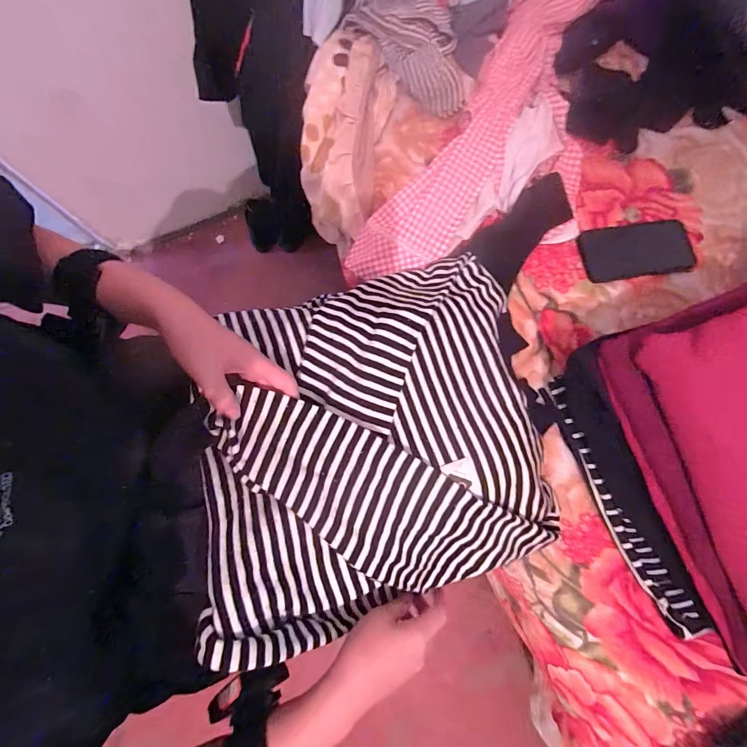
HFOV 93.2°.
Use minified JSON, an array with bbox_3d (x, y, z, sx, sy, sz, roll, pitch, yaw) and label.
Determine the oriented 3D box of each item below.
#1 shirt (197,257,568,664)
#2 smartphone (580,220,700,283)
[{"bbox_3d":[0.004,0.061,0.388,0.378,0.081,0.378,2,76,-7],"label":"shirt"},{"bbox_3d":[0.378,-0.177,0.512,0.175,0.013,0.081,-9,81,-8],"label":"smartphone"}]

